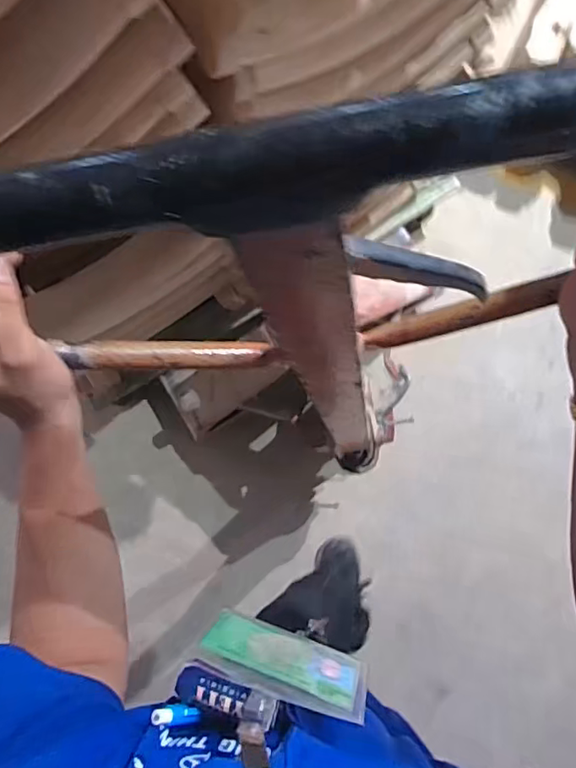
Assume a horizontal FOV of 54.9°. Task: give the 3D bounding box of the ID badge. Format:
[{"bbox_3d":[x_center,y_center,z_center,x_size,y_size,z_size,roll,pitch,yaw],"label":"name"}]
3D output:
[{"bbox_3d":[-0.002,0.162,0.324,0.097,0.064,0.004,19,94,8],"label":"ID badge"}]

